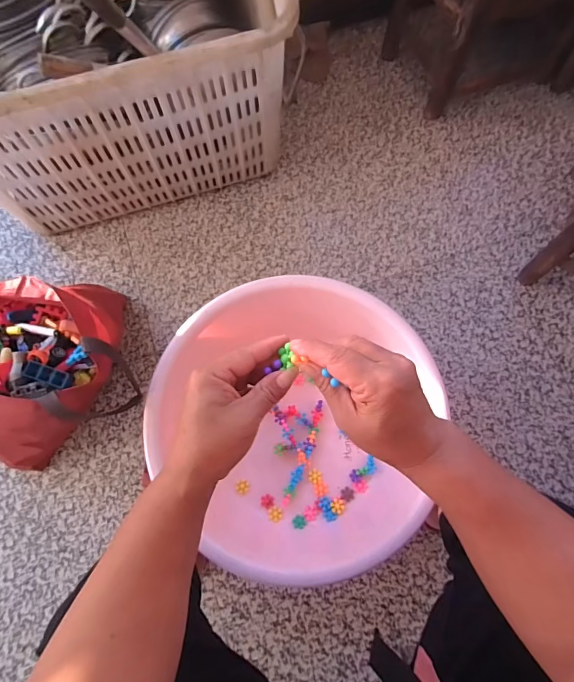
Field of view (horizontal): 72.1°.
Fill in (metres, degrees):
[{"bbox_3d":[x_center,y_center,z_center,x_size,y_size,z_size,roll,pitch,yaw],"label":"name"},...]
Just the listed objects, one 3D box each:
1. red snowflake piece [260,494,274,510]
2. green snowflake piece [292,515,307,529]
[{"bbox_3d":[-0.037,0.306,0.751,0.025,0.004,0.024,0,73,1],"label":"red snowflake piece"},{"bbox_3d":[0.023,0.338,0.735,0.025,0.004,0.023,0,73,1],"label":"green snowflake piece"}]

